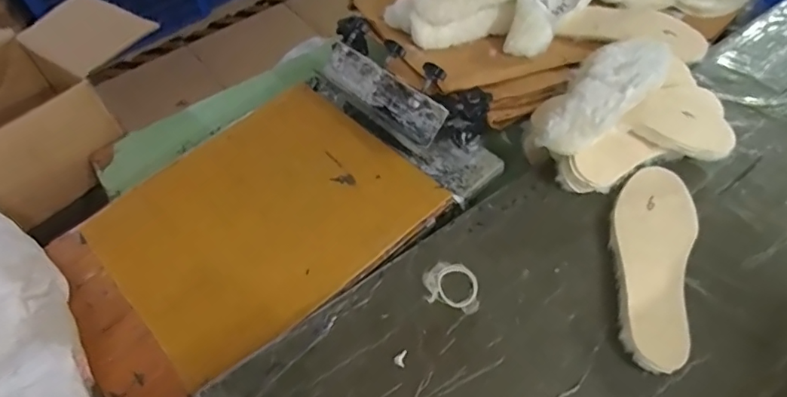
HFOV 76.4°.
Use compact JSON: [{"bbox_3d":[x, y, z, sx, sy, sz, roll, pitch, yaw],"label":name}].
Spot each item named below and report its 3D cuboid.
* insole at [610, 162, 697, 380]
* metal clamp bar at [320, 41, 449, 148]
[{"bbox_3d":[0.309,0.074,0.601,0.088,0.029,0.258,12,56,12],"label":"insole"},{"bbox_3d":[-0.021,-0.157,0.725,0.041,0.059,0.228,-39,61,-22],"label":"metal clamp bar"}]

